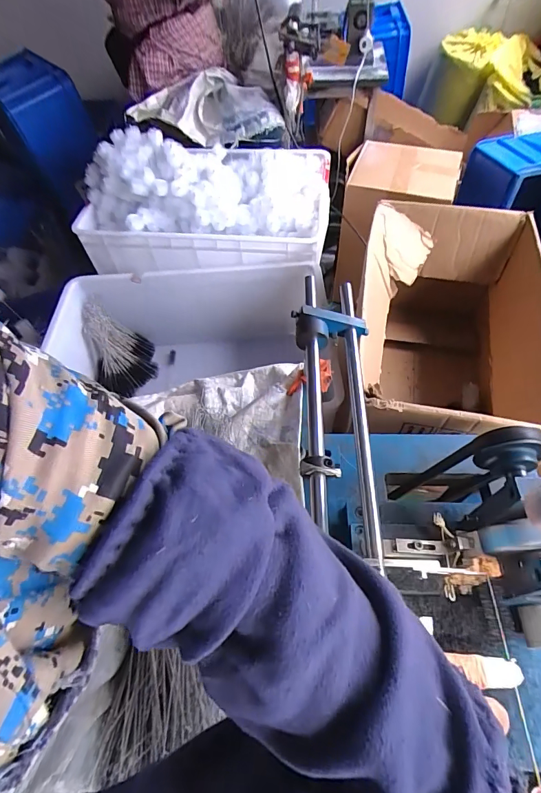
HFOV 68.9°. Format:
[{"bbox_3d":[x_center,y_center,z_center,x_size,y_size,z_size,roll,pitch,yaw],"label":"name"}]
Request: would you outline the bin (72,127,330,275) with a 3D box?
[{"bbox_3d":[-0.167,-0.497,1.011,0.589,0.197,0.353,6,56,6],"label":"bin"}]

